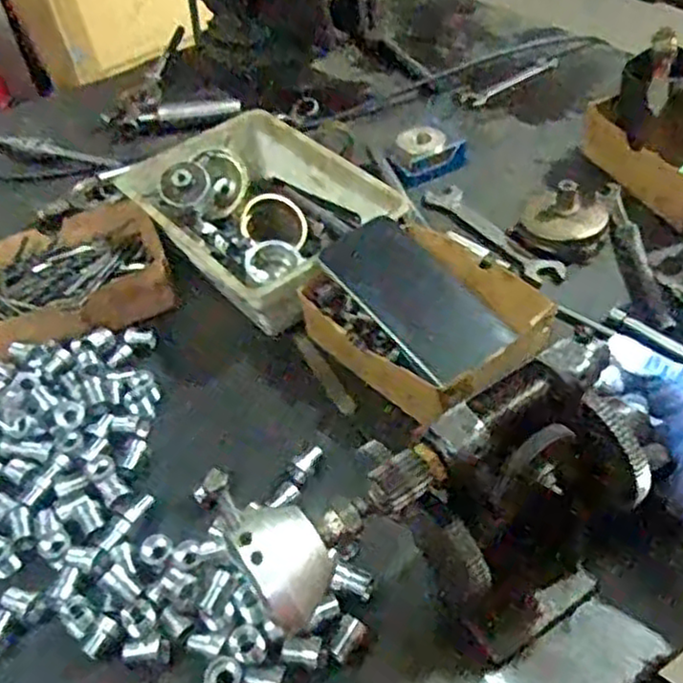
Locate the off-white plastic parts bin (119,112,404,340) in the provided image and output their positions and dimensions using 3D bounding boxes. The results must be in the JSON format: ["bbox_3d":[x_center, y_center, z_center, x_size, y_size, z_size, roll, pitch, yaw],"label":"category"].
[{"bbox_3d":[-0.079,-0.122,0.681,0.176,0.057,0.253,-31,49,-21],"label":"off-white plastic parts bin"}]

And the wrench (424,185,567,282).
[{"bbox_3d":[0.144,-0.104,0.688,0.030,0.008,0.173,-27,47,-18],"label":"wrench"}]

